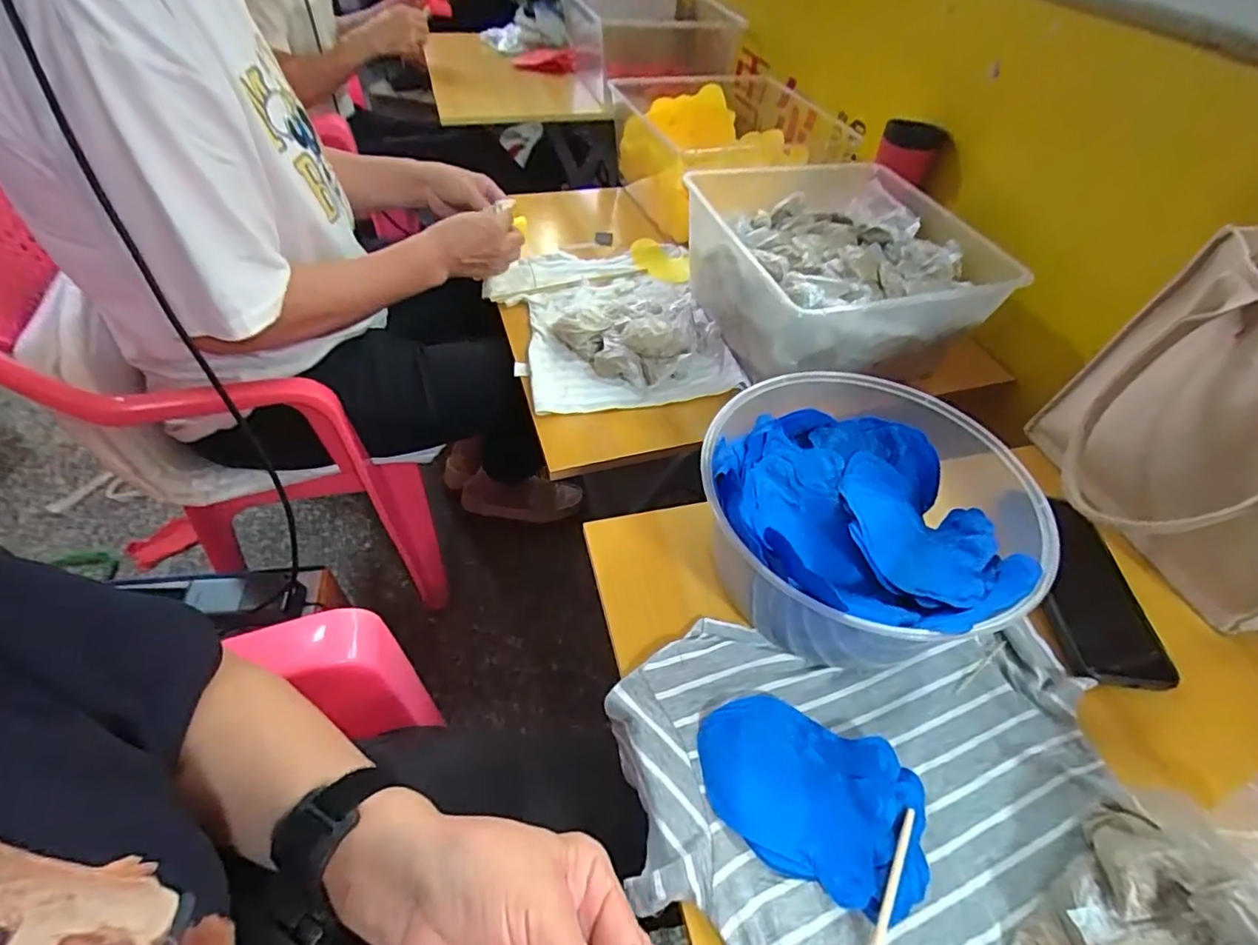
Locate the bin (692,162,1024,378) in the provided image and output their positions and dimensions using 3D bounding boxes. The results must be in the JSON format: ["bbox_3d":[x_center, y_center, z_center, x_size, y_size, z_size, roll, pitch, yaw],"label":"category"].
[{"bbox_3d":[0.258,-0.239,0.696,0.340,0.134,0.296,-9,51,-12],"label":"bin"}]

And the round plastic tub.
[{"bbox_3d":[0.179,0.028,0.430,0.223,0.096,0.206,2,49,-3],"label":"round plastic tub"}]

